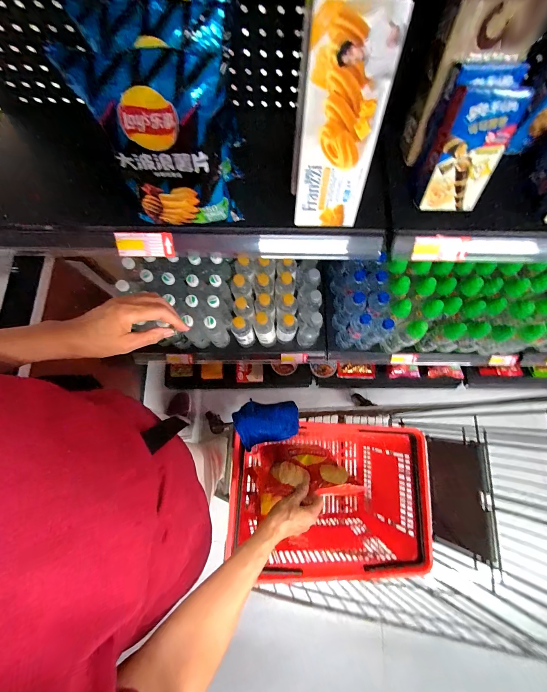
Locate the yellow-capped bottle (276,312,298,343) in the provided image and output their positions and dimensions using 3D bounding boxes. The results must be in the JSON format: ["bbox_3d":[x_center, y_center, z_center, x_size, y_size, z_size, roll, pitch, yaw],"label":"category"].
[{"bbox_3d":[0.044,-0.063,0.940,0.068,0.184,0.068,1,76,0],"label":"yellow-capped bottle"}]

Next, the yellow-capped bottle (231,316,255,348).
[{"bbox_3d":[-0.099,-0.041,0.935,0.066,0.193,0.056,-23,77,-6],"label":"yellow-capped bottle"}]

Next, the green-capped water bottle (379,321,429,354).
[{"bbox_3d":[0.402,-0.027,0.898,0.065,0.213,0.059,1,76,0],"label":"green-capped water bottle"}]

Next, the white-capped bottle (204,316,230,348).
[{"bbox_3d":[-0.193,-0.056,0.922,0.065,0.204,0.079,-33,79,-8],"label":"white-capped bottle"}]

